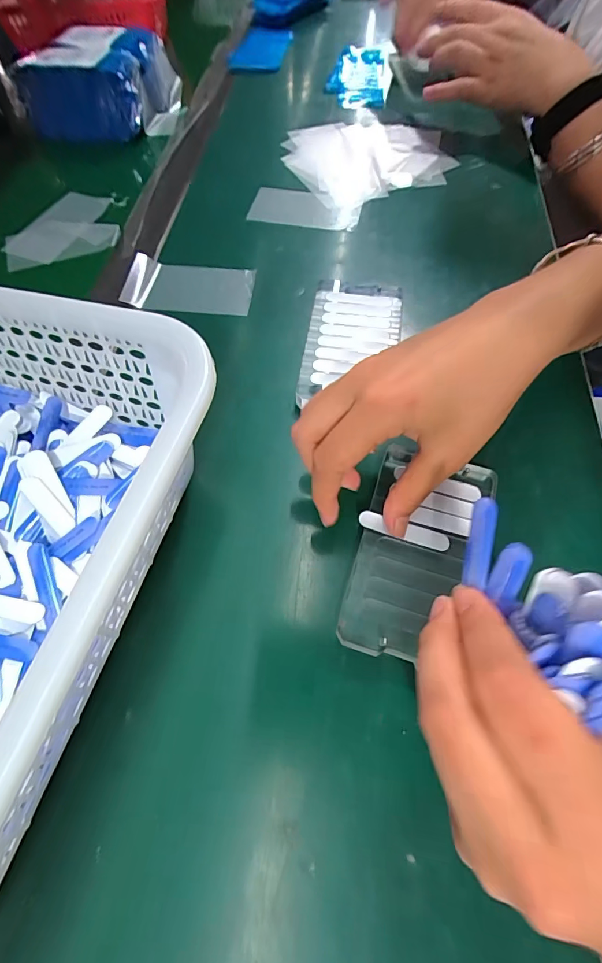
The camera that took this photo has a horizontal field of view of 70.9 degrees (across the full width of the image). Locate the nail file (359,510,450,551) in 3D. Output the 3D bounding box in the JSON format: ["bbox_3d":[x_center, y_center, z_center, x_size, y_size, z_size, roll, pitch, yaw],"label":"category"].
[{"bbox_3d":[0.058,0.027,0.240,0.051,0.004,0.011,18,67,6],"label":"nail file"}]

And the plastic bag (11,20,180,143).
[{"bbox_3d":[-0.229,-0.452,0.478,0.148,0.059,0.124,8,62,4],"label":"plastic bag"}]

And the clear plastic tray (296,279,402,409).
[{"bbox_3d":[0.039,-0.110,0.319,0.067,0.012,0.124,8,62,4],"label":"clear plastic tray"}]

